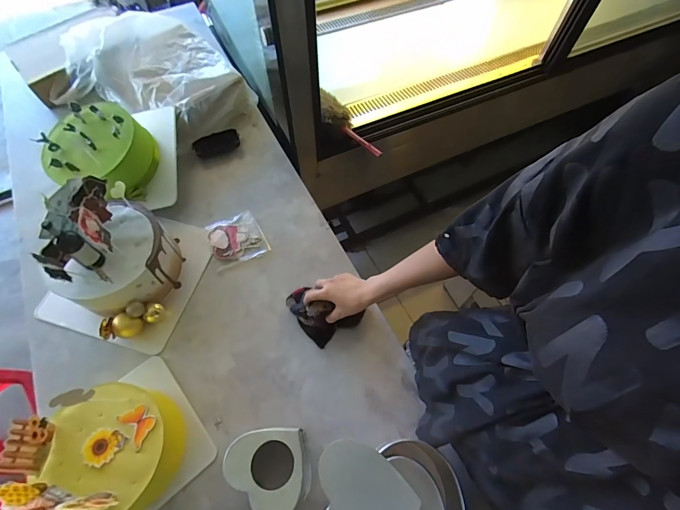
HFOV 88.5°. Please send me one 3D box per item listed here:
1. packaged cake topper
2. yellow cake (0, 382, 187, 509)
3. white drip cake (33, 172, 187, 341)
[{"bbox_3d":[-0.213,-0.034,0.725,0.105,0.015,0.111,-21,65,-11],"label":"packaged cake topper"},{"bbox_3d":[-0.332,0.265,0.475,0.156,0.166,0.163,0,62,-1],"label":"yellow cake"},{"bbox_3d":[-0.395,0.003,0.609,0.199,0.187,0.194,0,62,-1],"label":"white drip cake"}]

